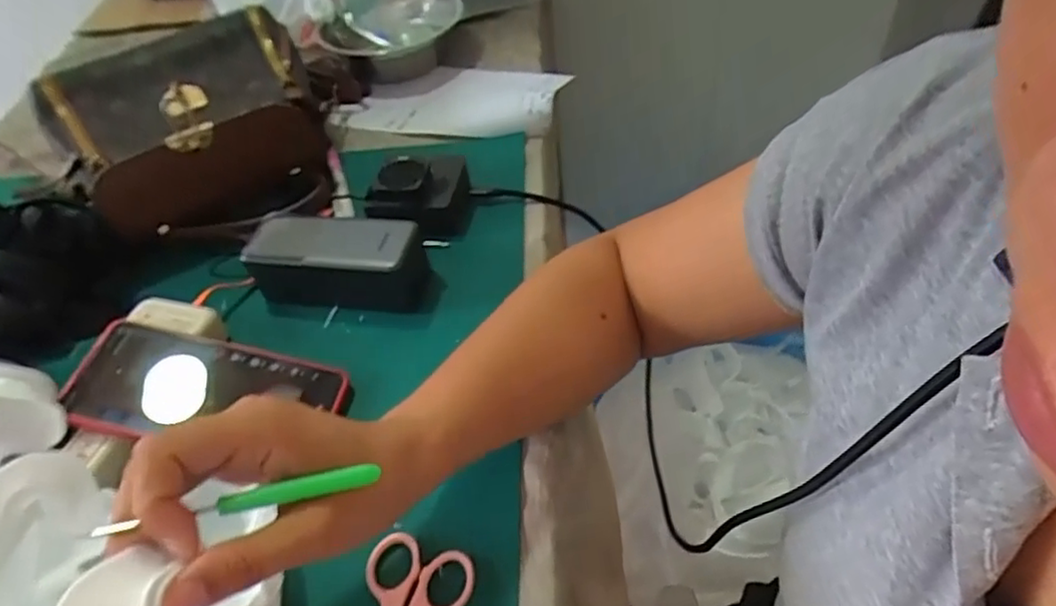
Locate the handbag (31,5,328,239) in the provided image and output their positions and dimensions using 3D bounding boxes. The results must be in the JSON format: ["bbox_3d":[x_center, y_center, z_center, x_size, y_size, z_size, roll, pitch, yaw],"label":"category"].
[{"bbox_3d":[-0.285,-0.151,0.568,0.199,0.094,0.203,-32,52,-20],"label":"handbag"}]

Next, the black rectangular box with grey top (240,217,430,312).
[{"bbox_3d":[-0.143,-0.032,0.494,0.132,0.052,0.056,5,49,12],"label":"black rectangular box with grey top"}]

